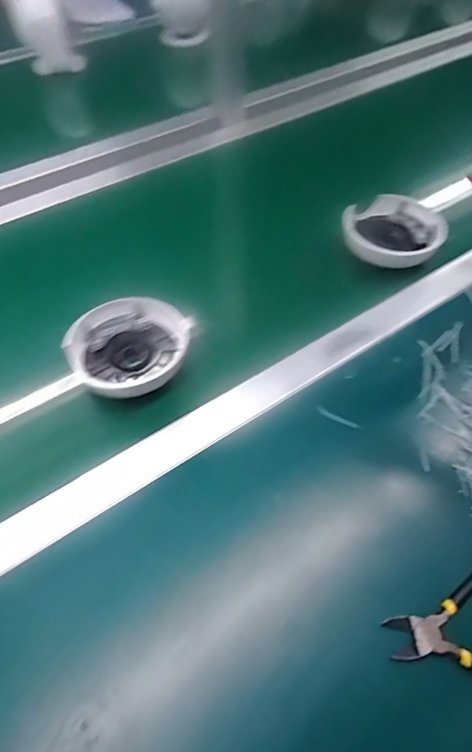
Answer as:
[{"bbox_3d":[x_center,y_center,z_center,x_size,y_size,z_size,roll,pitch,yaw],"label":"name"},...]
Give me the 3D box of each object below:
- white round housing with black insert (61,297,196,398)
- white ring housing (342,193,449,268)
[{"bbox_3d":[-0.107,-0.030,0.474,0.124,0.033,0.109,-27,60,-18],"label":"white round housing with black insert"},{"bbox_3d":[0.198,-0.180,0.574,0.117,0.039,0.106,30,60,19],"label":"white ring housing"}]

